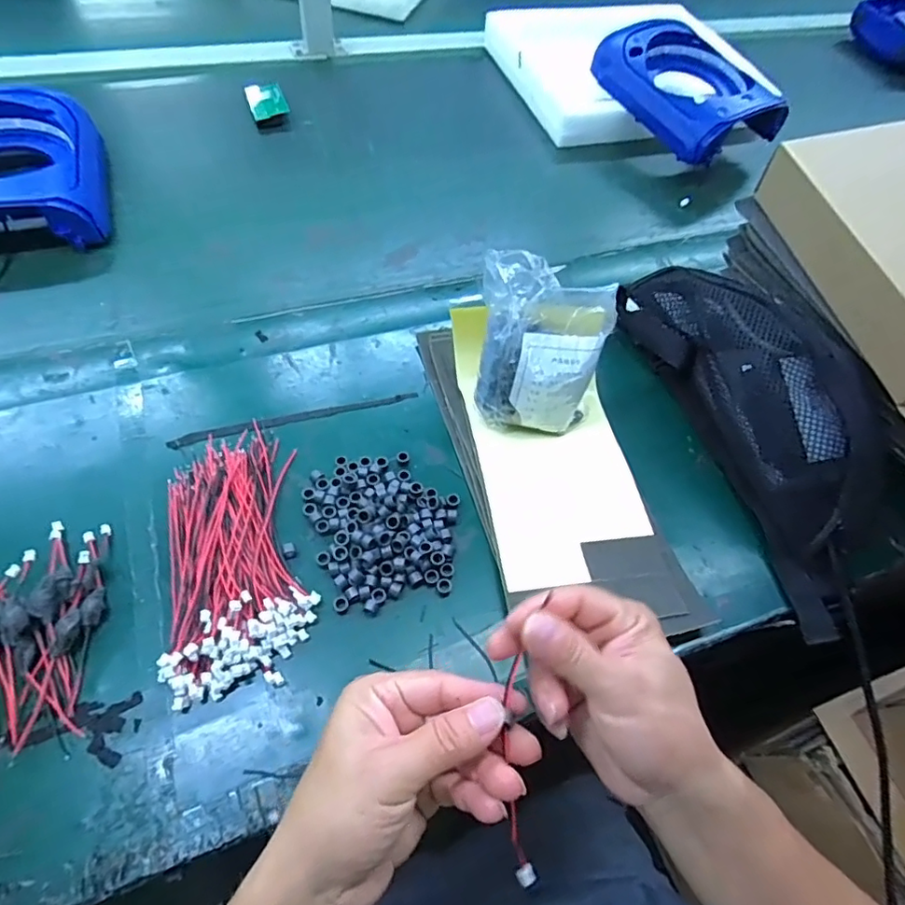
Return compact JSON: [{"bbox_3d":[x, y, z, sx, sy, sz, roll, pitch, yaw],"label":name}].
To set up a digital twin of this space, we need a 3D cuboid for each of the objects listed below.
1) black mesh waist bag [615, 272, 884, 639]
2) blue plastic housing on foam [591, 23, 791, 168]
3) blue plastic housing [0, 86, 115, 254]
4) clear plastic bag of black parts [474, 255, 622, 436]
[{"bbox_3d":[0.247,-0.036,0.446,0.076,0.101,0.330,-13,59,-12],"label":"black mesh waist bag"},{"bbox_3d":[0.306,-0.488,0.733,0.161,0.079,0.222,-26,63,-20],"label":"blue plastic housing on foam"},{"bbox_3d":[-0.454,-0.287,0.572,0.165,0.070,0.219,-14,60,-13],"label":"blue plastic housing"},{"bbox_3d":[0.065,-0.073,0.434,0.096,0.134,0.063,14,57,4],"label":"clear plastic bag of black parts"}]

